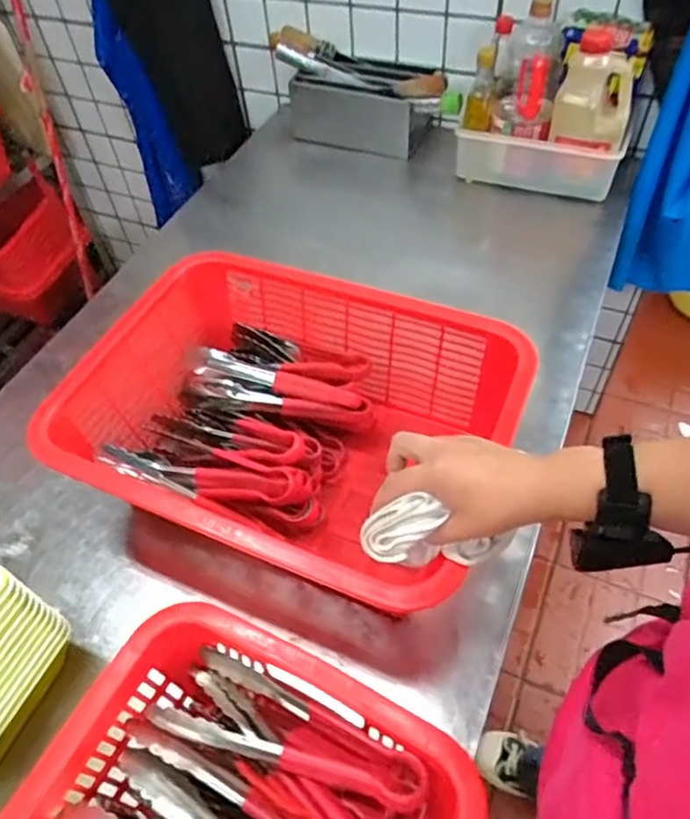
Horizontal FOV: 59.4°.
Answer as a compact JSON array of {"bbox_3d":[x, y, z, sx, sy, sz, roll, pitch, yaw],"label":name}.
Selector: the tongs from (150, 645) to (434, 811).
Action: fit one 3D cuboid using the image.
[{"bbox_3d":[-0.046,0.270,0.493,0.224,0.053,0.071,19,56,19],"label":"tongs"}]

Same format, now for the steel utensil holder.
[{"bbox_3d":[0.033,-0.602,1.205,0.301,0.126,0.133,14,54,16],"label":"steel utensil holder"}]

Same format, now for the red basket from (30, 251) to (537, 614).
[{"bbox_3d":[-0.068,0.027,0.719,0.471,0.182,0.345,17,55,18],"label":"red basket"}]

